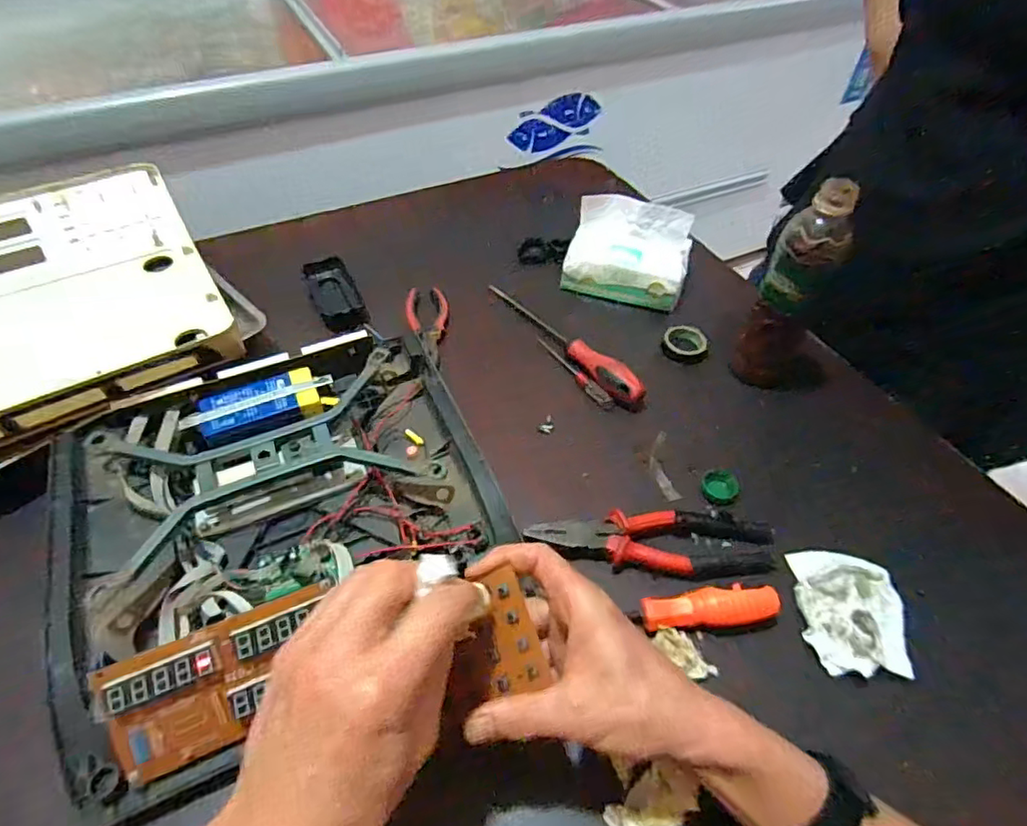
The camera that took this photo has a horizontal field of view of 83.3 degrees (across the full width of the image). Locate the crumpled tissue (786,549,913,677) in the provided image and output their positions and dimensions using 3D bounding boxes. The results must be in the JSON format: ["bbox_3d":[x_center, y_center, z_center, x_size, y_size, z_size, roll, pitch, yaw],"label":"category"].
[{"bbox_3d":[0.269,0.158,0.458,0.081,0.020,0.099,11,50,7],"label":"crumpled tissue"}]

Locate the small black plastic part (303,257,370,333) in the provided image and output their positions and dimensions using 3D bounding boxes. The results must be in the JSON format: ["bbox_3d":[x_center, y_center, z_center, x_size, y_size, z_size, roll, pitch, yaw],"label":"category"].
[{"bbox_3d":[-0.217,-0.145,0.706,0.053,0.023,0.120,-22,54,-19],"label":"small black plastic part"}]

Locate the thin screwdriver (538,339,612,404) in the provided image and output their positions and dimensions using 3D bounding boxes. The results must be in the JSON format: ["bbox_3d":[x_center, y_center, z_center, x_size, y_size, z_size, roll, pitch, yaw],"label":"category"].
[{"bbox_3d":[0.064,-0.049,0.634,0.011,0.018,0.121,-26,55,-22],"label":"thin screwdriver"}]

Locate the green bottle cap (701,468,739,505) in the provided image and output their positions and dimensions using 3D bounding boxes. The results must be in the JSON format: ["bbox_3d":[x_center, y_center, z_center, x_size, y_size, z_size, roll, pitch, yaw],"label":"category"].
[{"bbox_3d":[0.193,0.069,0.539,0.033,0.007,0.037,28,55,20],"label":"green bottle cap"}]

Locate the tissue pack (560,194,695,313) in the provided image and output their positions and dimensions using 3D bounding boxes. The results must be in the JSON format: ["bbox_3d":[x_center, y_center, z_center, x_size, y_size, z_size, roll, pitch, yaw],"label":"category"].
[{"bbox_3d":[0.139,-0.192,0.700,0.144,0.101,0.071,17,51,12],"label":"tissue pack"}]

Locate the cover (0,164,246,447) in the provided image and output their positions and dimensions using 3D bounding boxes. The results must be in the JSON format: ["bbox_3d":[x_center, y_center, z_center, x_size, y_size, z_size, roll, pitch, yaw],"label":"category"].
[{"bbox_3d":[-0.489,-0.107,0.581,0.329,0.062,0.349,-25,55,-21],"label":"cover"}]

